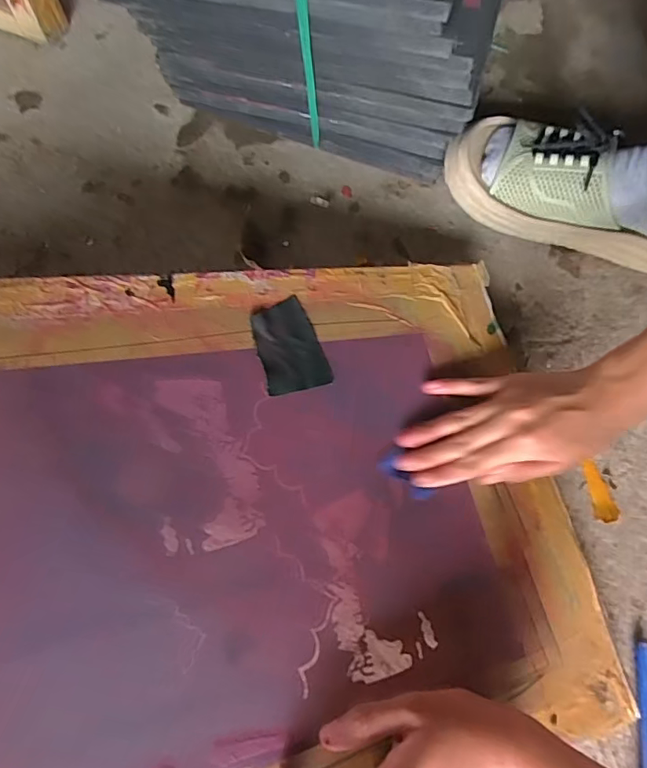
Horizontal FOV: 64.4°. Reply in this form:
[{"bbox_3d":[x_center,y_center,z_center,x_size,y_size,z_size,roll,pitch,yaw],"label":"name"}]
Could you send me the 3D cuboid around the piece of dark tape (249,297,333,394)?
[{"bbox_3d":[-0.024,-0.028,0.367,0.048,0.004,0.068,-11,74,-23],"label":"piece of dark tape"}]

